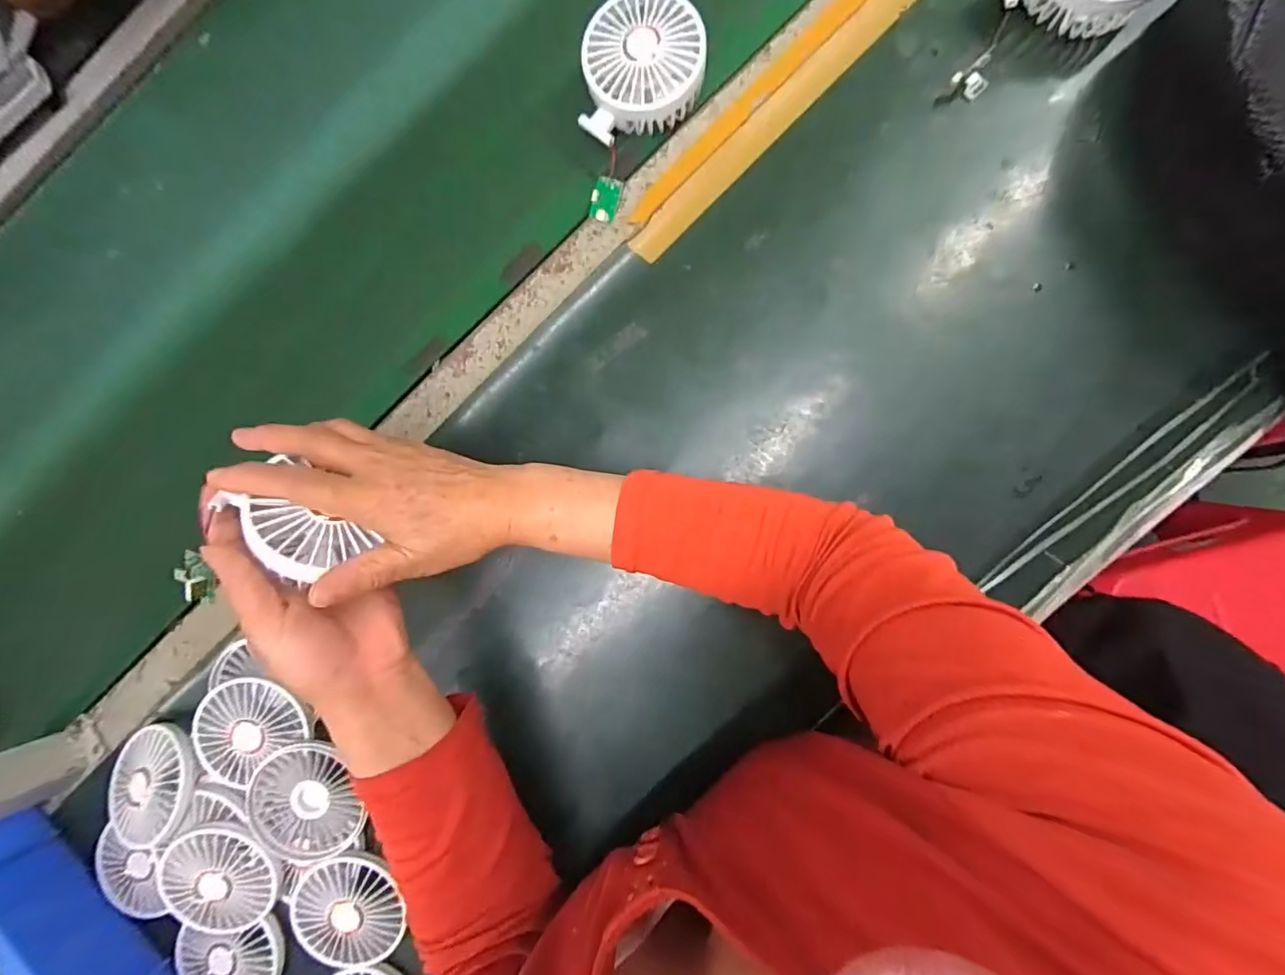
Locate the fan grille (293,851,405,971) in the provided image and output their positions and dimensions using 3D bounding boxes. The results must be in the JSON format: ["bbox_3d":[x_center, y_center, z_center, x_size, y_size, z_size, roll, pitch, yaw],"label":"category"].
[{"bbox_3d":[-0.233,0.333,0.438,0.077,0.022,0.087,-41,82,4],"label":"fan grille"}]

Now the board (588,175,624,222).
[{"bbox_3d":[-0.028,-0.221,0.430,0.020,0.004,0.031,19,105,-2],"label":"board"}]

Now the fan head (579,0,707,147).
[{"bbox_3d":[0.002,-0.313,0.416,0.087,0.034,0.093,4,91,9],"label":"fan head"}]

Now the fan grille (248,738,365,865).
[{"bbox_3d":[-0.269,0.250,0.442,0.079,0.024,0.091,-31,83,5],"label":"fan grille"}]

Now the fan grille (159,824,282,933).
[{"bbox_3d":[-0.335,0.310,0.439,0.091,0.022,0.087,0,90,9],"label":"fan grille"}]

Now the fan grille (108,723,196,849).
[{"bbox_3d":[-0.405,0.243,0.457,0.086,0.012,0.087,-2,76,15],"label":"fan grille"}]

